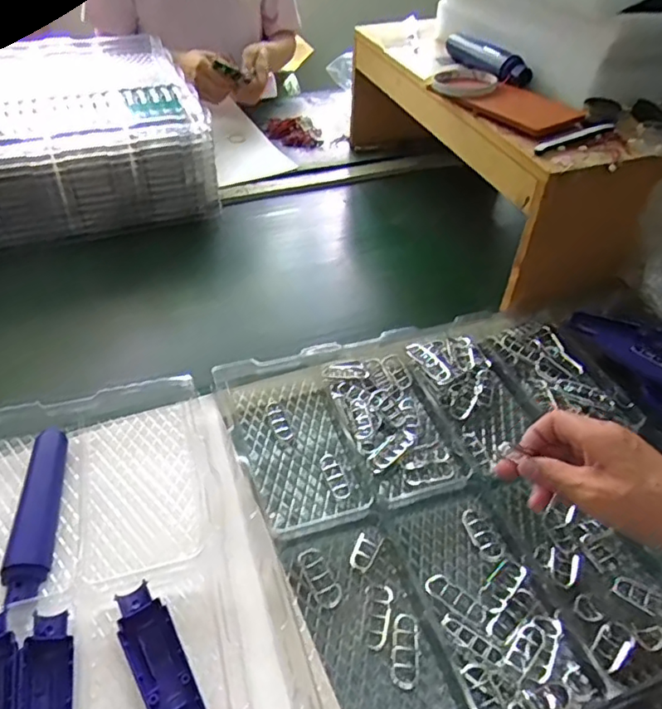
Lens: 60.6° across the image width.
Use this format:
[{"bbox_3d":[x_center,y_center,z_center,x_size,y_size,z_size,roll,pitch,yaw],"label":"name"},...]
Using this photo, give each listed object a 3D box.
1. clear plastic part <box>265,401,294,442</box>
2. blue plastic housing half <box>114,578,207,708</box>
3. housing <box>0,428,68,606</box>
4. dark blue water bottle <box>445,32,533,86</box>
[{"bbox_3d":[-0.056,0.071,0.610,0.020,0.004,0.053,-13,45,-17],"label":"clear plastic part"},{"bbox_3d":[-0.116,0.246,0.411,0.036,0.017,0.164,-23,48,-25],"label":"blue plastic housing half"},{"bbox_3d":[-0.268,0.140,0.515,0.036,0.016,0.167,-6,43,-10],"label":"housing"},{"bbox_3d":[0.227,-0.432,0.824,0.036,0.038,0.195,-12,44,-15],"label":"dark blue water bottle"}]

